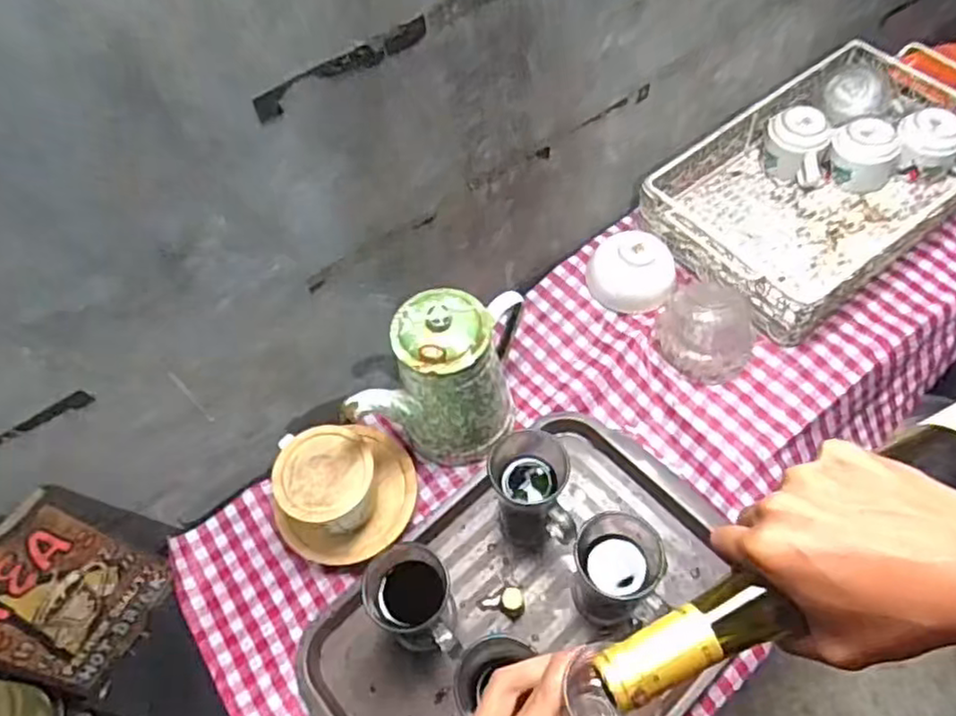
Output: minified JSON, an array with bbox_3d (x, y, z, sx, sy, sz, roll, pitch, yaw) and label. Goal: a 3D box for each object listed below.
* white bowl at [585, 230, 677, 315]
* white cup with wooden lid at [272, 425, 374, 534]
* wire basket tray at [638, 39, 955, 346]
[{"bbox_3d":[0.192,-0.114,0.845,0.095,0.051,0.100,-2,59,3],"label":"white bowl"},{"bbox_3d":[-0.159,0.134,0.719,0.101,0.077,0.101,-2,59,3],"label":"white cup with wooden lid"},{"bbox_3d":[0.444,-0.231,0.874,0.435,0.083,0.269,-34,62,-15],"label":"wire basket tray"}]

